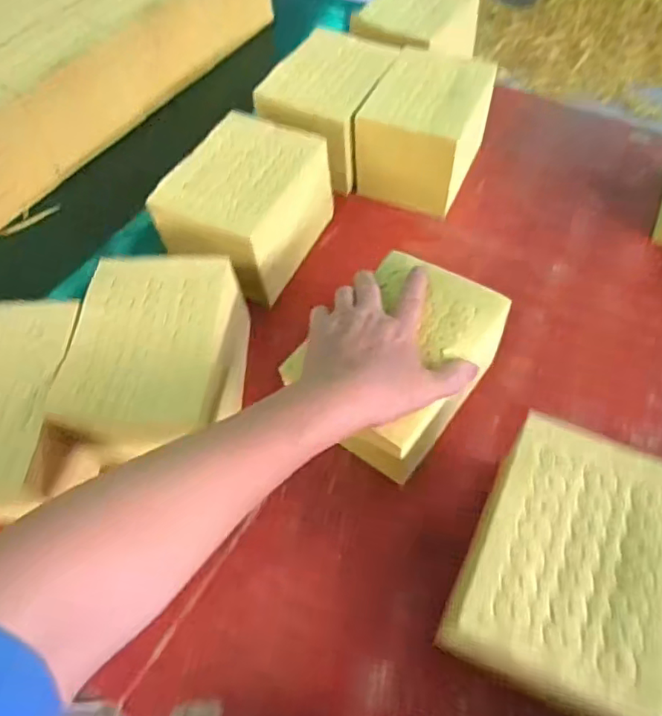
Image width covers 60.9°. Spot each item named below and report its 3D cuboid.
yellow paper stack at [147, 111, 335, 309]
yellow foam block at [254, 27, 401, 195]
[{"bbox_3d":[-0.090,-0.160,0.615,0.125,0.111,0.178,22,59,15],"label":"yellow paper stack"},{"bbox_3d":[-0.010,-0.306,0.711,0.142,0.113,0.184,20,59,14],"label":"yellow foam block"}]

